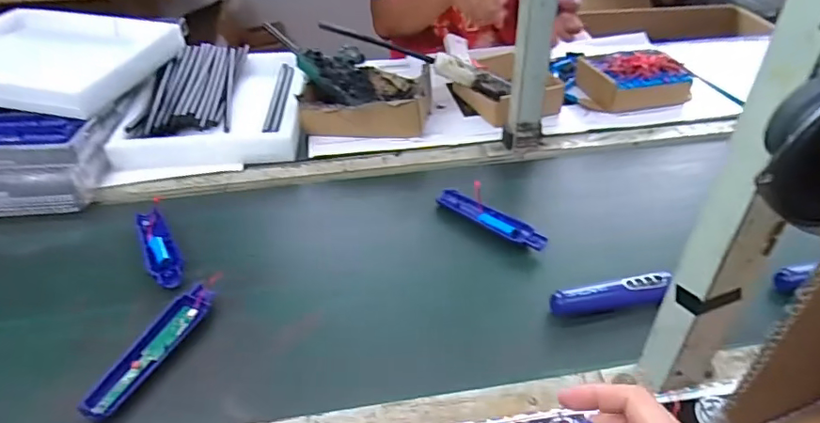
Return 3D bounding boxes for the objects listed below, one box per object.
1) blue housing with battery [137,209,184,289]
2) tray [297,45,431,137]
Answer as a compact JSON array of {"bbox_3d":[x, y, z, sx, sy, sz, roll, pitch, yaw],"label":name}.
[{"bbox_3d":[-0.322,0.043,0.685,0.038,0.018,0.165,-19,42,-25],"label":"blue housing with battery"},{"bbox_3d":[-0.075,-0.218,0.946,0.224,0.090,0.227,0,38,-2],"label":"tray"}]

